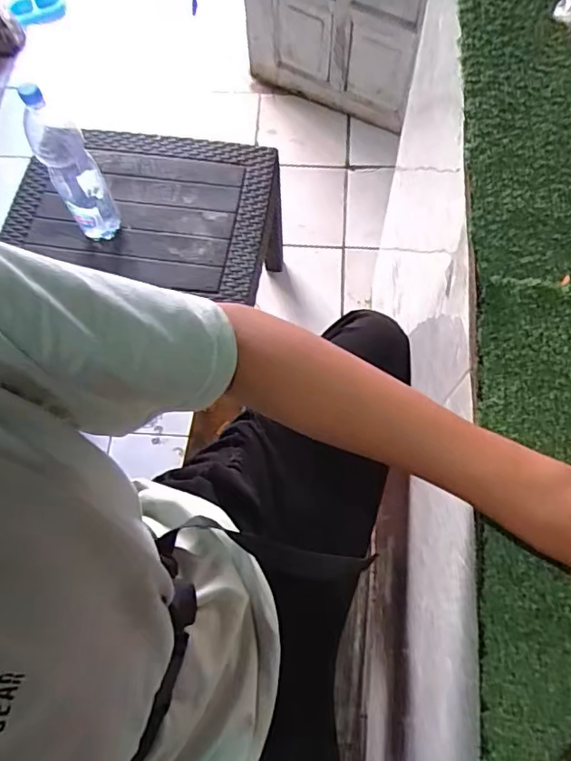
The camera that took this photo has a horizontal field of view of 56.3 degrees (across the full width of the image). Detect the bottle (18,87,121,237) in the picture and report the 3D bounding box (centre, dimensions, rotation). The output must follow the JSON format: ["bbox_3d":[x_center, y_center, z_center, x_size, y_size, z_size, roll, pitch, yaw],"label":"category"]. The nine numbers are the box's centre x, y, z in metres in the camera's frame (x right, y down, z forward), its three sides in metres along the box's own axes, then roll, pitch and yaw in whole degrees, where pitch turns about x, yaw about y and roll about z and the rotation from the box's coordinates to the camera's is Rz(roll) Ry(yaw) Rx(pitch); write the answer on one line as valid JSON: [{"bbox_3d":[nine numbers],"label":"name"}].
[{"bbox_3d":[-0.379,-0.375,0.943,0.084,0.315,0.074,-31,72,-8],"label":"bottle"}]

